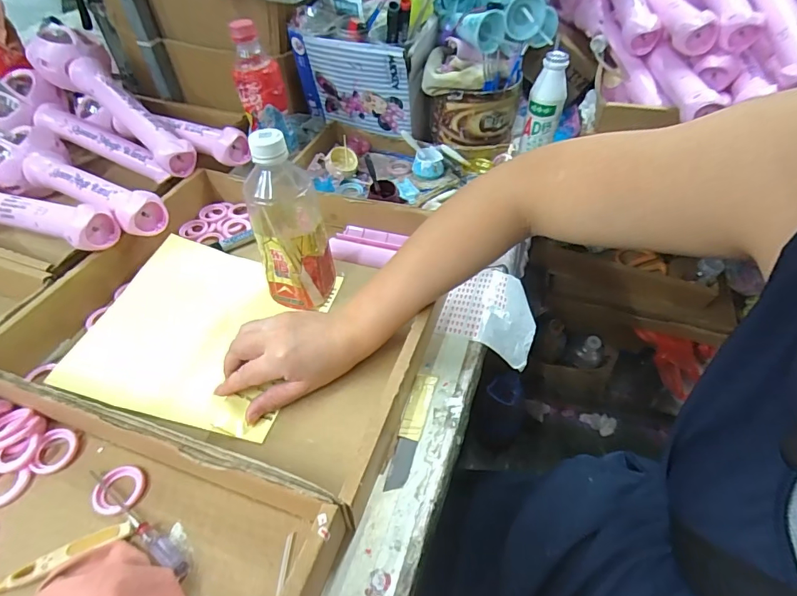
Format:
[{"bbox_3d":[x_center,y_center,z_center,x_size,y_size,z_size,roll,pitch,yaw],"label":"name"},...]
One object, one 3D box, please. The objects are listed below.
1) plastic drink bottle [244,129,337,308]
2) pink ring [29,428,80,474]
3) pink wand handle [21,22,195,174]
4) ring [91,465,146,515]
[{"bbox_3d":[-0.107,-0.076,0.444,0.069,0.181,0.072,-10,47,-9],"label":"plastic drink bottle"},{"bbox_3d":[-0.289,0.127,0.377,0.032,0.007,0.037,-7,47,-6],"label":"pink ring"},{"bbox_3d":[-0.399,-0.280,0.627,0.337,0.060,0.084,40,58,15],"label":"pink wand handle"},{"bbox_3d":[-0.223,0.152,0.355,0.038,0.006,0.038,0,47,0],"label":"ring"}]

